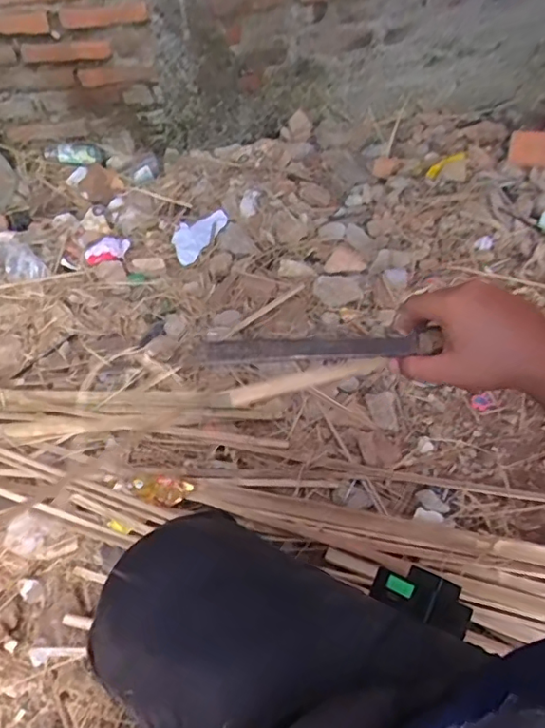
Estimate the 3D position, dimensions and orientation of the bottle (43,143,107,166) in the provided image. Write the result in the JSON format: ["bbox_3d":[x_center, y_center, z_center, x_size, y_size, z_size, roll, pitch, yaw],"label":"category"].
[{"bbox_3d":[-0.536,-0.568,1.532,0.163,0.053,0.054,-1,51,-1],"label":"bottle"}]

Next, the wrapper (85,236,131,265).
[{"bbox_3d":[-0.382,-0.267,1.310,0.105,0.032,0.068,-16,53,-13],"label":"wrapper"}]

